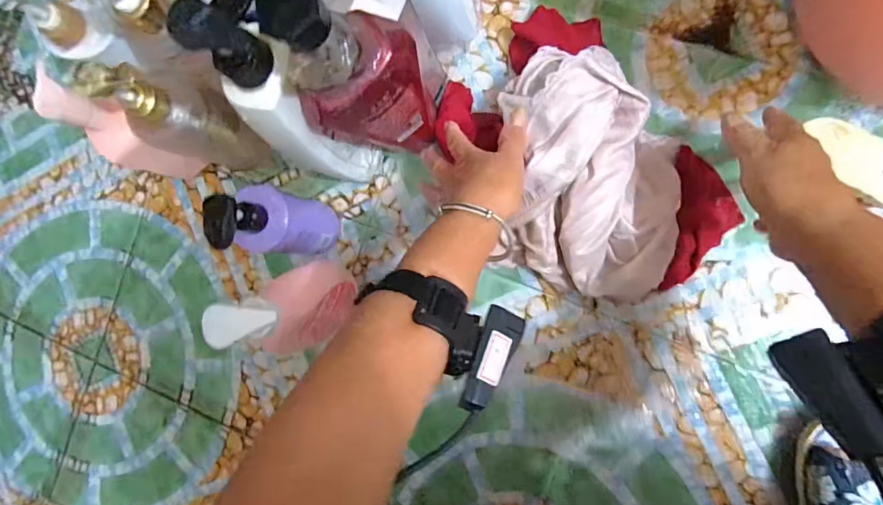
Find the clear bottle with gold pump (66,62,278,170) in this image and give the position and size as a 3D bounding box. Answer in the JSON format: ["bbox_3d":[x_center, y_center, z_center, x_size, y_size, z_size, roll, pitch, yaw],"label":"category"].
[{"bbox_3d":[-0.249,-0.130,0.447,0.076,0.202,0.061,-5,88,10],"label":"clear bottle with gold pump"}]

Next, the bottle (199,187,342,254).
[{"bbox_3d":[-0.151,-0.029,0.439,0.051,0.180,0.058,9,91,11],"label":"bottle"}]

